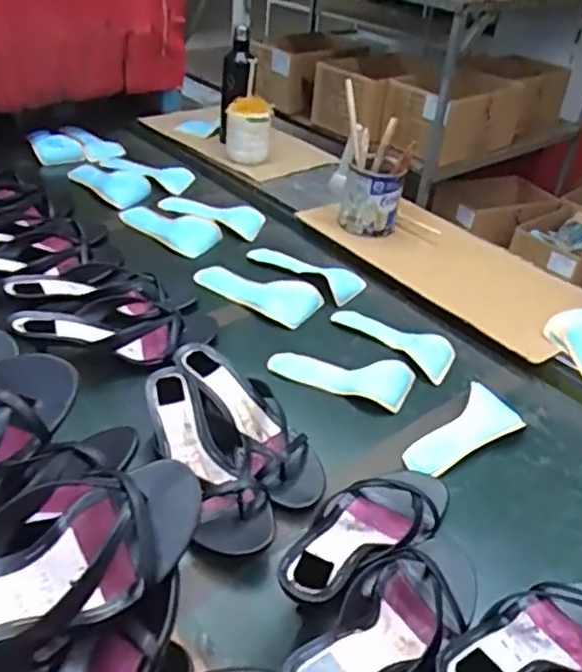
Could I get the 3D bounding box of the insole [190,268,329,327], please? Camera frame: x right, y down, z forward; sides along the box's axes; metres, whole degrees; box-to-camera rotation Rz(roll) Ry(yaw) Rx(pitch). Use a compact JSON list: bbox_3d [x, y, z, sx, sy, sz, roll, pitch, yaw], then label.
[{"bbox_3d":[-0.052,-0.071,1.010,0.196,0.020,0.088,20,38,18],"label":"insole"}]

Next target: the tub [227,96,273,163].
[{"bbox_3d":[-0.090,-0.419,1.379,0.090,0.140,0.090,4,36,-3],"label":"tub"}]

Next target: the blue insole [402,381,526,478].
[{"bbox_3d":[0.207,0.117,0.777,0.078,0.023,0.168,32,43,31],"label":"blue insole"}]

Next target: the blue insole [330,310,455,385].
[{"bbox_3d":[0.153,0.001,0.947,0.088,0.013,0.191,-27,47,-37],"label":"blue insole"}]

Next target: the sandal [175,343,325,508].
[{"bbox_3d":[-0.043,0.090,0.738,0.086,0.049,0.238,-17,51,-33],"label":"sandal"}]

